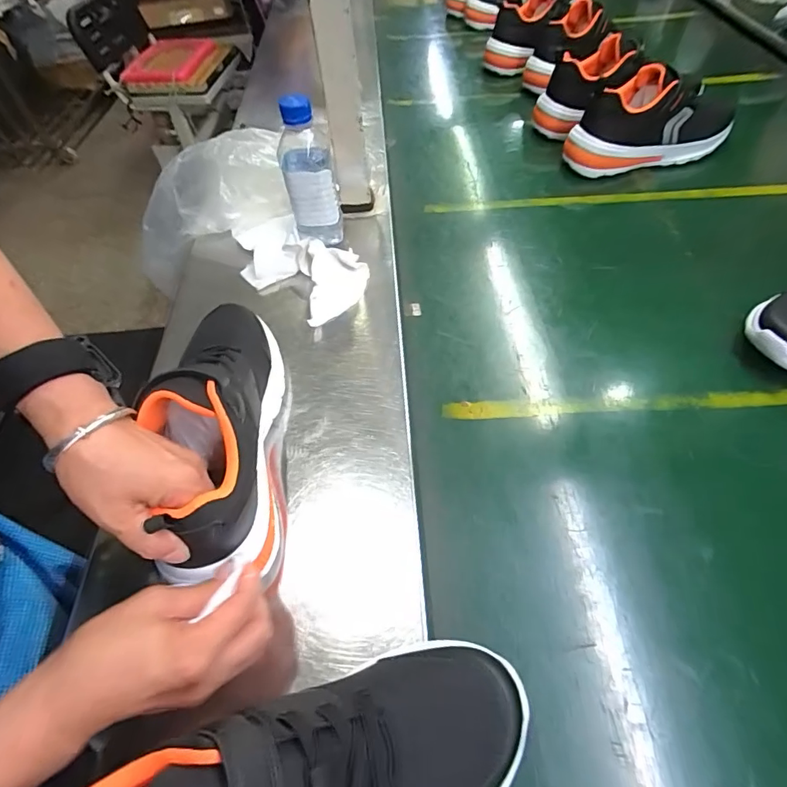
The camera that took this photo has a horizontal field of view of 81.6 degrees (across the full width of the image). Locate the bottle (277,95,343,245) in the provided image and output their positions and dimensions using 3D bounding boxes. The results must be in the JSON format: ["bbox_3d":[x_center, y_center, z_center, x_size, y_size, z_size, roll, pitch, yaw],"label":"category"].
[{"bbox_3d":[-0.098,-0.257,0.533,0.058,0.152,0.064,-10,53,-2],"label":"bottle"}]

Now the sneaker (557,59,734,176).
[{"bbox_3d":[0.377,-0.404,0.665,0.244,0.123,0.105,-14,56,-6],"label":"sneaker"}]

